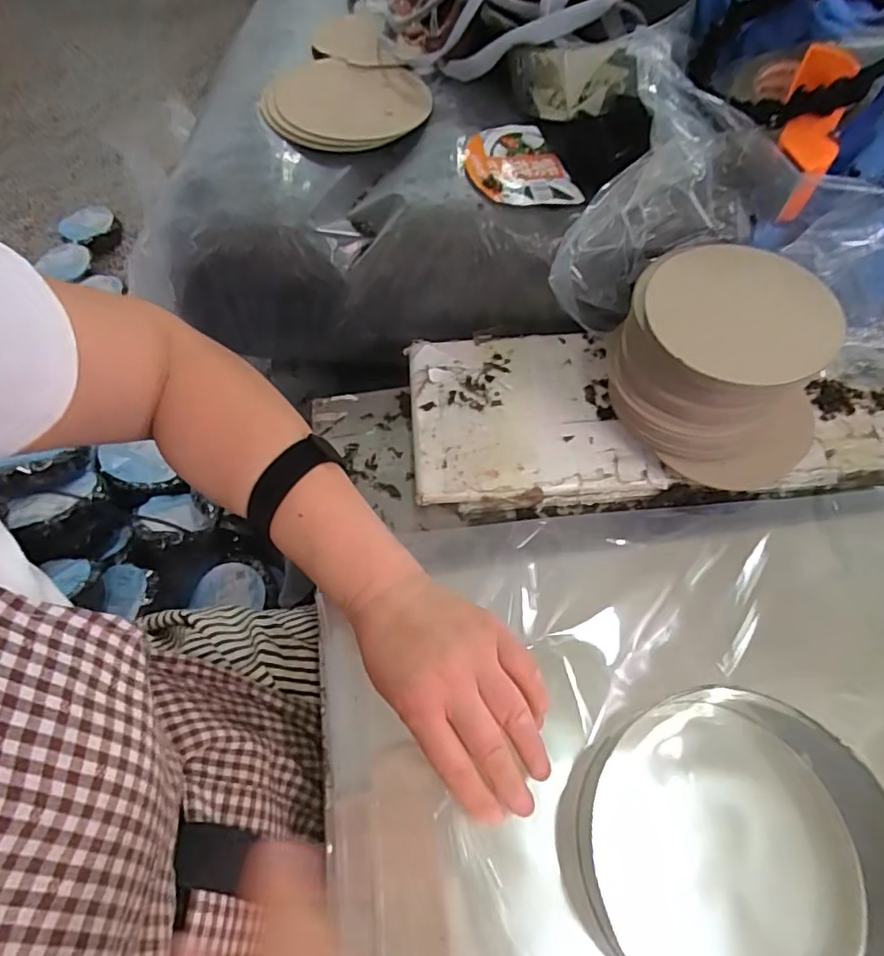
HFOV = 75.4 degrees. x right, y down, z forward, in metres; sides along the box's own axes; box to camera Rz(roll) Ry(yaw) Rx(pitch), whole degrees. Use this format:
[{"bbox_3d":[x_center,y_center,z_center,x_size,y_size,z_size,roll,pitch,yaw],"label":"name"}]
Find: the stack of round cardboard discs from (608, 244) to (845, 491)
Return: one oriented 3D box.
[{"bbox_3d":[0.231,-0.091,0.469,0.169,0.118,0.139,39,68,20],"label":"stack of round cardboard discs"}]

